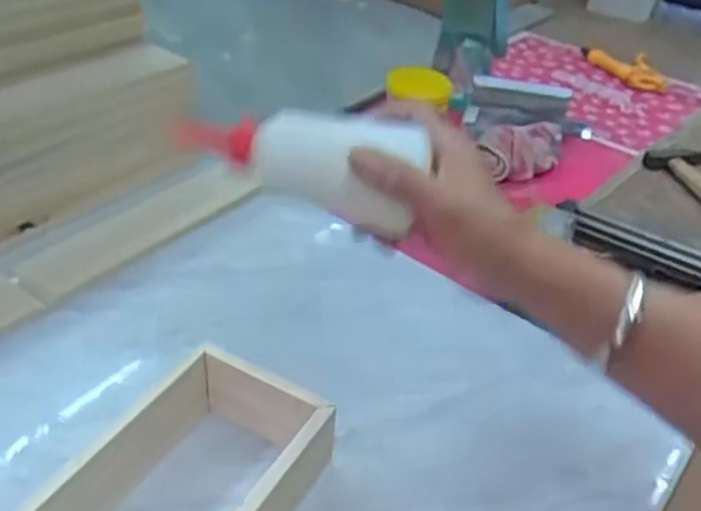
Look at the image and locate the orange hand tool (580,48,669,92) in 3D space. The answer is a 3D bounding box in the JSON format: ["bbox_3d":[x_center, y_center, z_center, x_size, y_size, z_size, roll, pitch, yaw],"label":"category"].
[{"bbox_3d":[0.422,-0.285,1.040,0.064,0.027,0.131,-19,44,-29],"label":"orange hand tool"}]

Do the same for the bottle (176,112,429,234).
[{"bbox_3d":[-0.031,-0.053,0.406,0.144,0.055,0.051,10,38,4],"label":"bottle"}]

